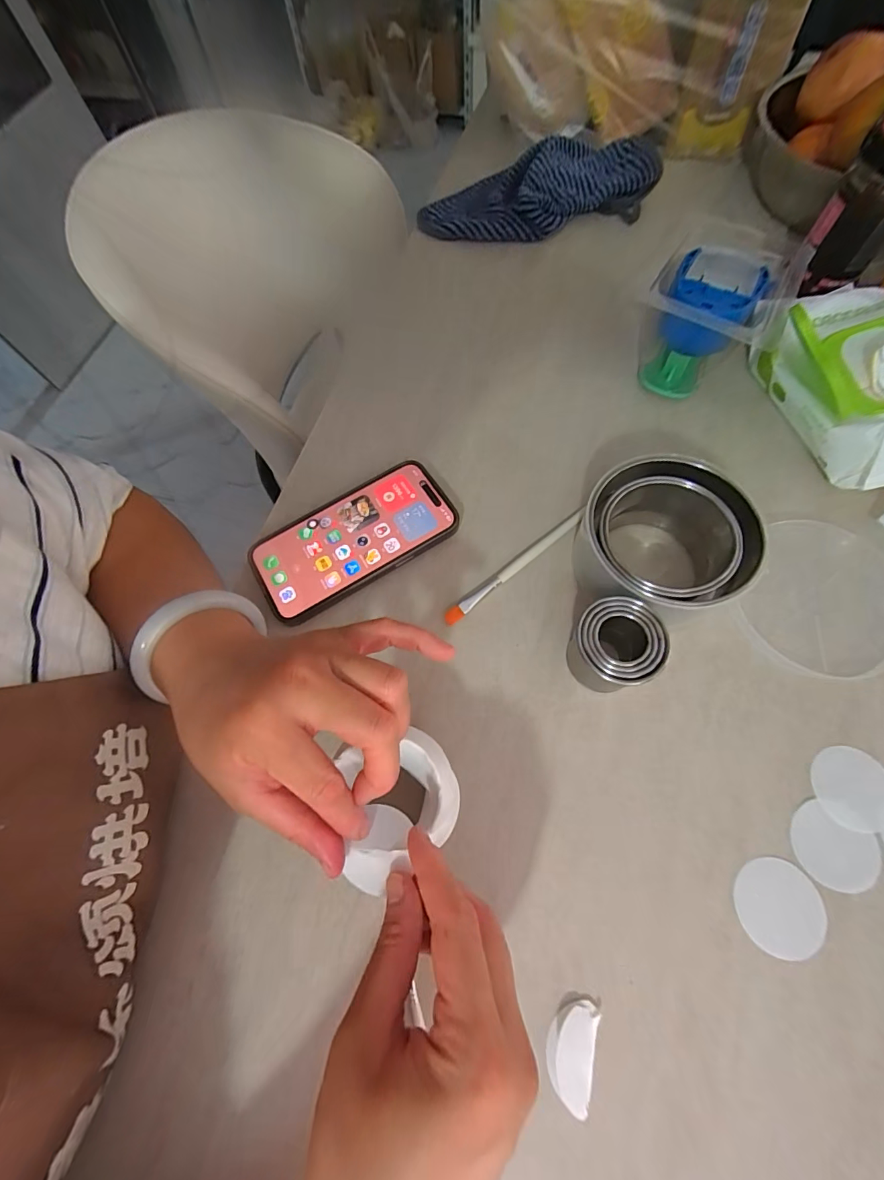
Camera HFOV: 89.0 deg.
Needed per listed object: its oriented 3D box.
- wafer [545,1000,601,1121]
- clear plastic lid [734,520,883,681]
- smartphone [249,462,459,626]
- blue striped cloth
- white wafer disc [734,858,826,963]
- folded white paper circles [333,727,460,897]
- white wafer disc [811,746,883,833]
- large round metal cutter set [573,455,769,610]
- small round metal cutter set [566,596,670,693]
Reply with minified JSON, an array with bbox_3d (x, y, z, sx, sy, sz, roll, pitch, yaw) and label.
[{"bbox_3d":[0.069,0.248,0.241,0.024,0.004,0.046,15,69,9],"label":"wafer"},{"bbox_3d":[0.282,0.006,0.326,0.107,0.010,0.120,27,71,13],"label":"clear plastic lid"},{"bbox_3d":[-0.070,-0.039,0.361,0.161,0.015,0.075,-31,70,-9],"label":"smartphone"},{"bbox_3d":[0.107,-0.462,0.519,0.270,0.047,0.119,-9,68,-1],"label":"blue striped cloth"},{"bbox_3d":[0.197,0.184,0.261,0.047,0.004,0.047,-1,68,2],"label":"white wafer disc"},{"bbox_3d":[-0.025,0.118,0.250,0.068,0.023,0.070,-1,68,2],"label":"folded white paper circles"},{"bbox_3d":[0.260,0.124,0.282,0.048,0.004,0.047,-1,68,2],"label":"white wafer disc"},{"bbox_3d":[0.154,-0.034,0.320,0.103,0.062,0.109,-1,68,2],"label":"large round metal cutter set"},{"bbox_3d":[0.113,0.038,0.297,0.049,0.057,0.054,-27,69,-8],"label":"small round metal cutter set"}]

